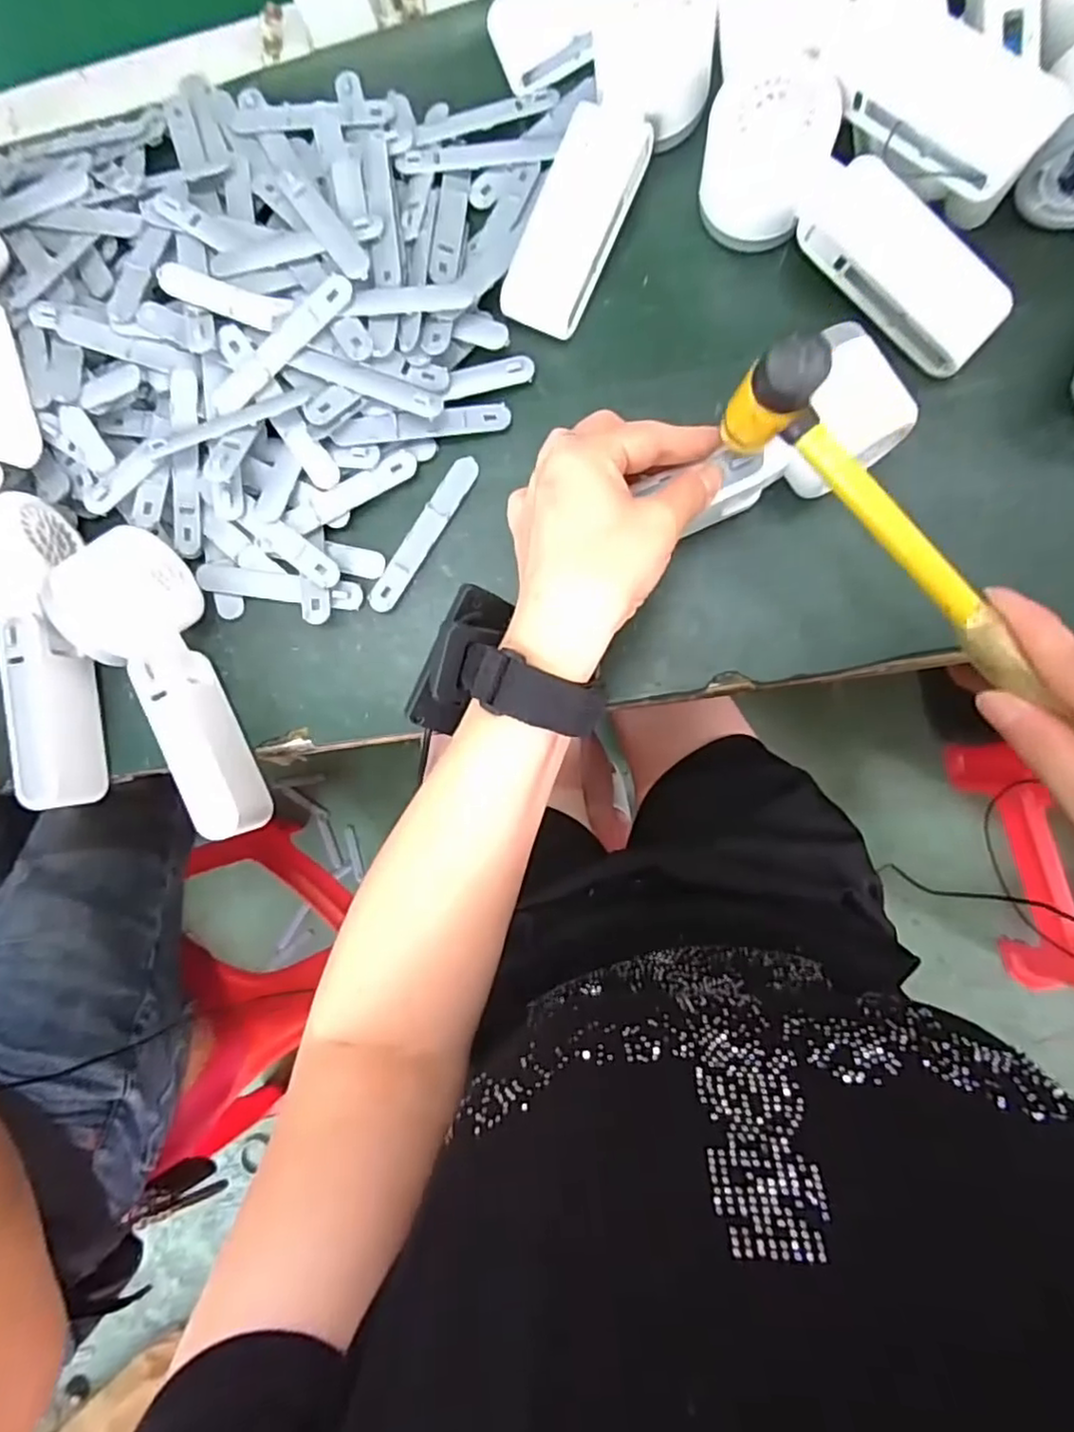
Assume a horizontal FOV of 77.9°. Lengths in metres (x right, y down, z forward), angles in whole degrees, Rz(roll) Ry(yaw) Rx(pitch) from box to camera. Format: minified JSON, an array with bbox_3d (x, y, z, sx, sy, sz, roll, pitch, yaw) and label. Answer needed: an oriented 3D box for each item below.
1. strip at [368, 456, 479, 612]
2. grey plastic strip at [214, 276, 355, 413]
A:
[{"bbox_3d":[-0.062,-0.099,0.361,0.016,0.004,0.095,32,90,10],"label":"strip"},{"bbox_3d":[-0.134,-0.192,0.347,0.093,0.005,0.017,-39,95,11],"label":"grey plastic strip"}]

